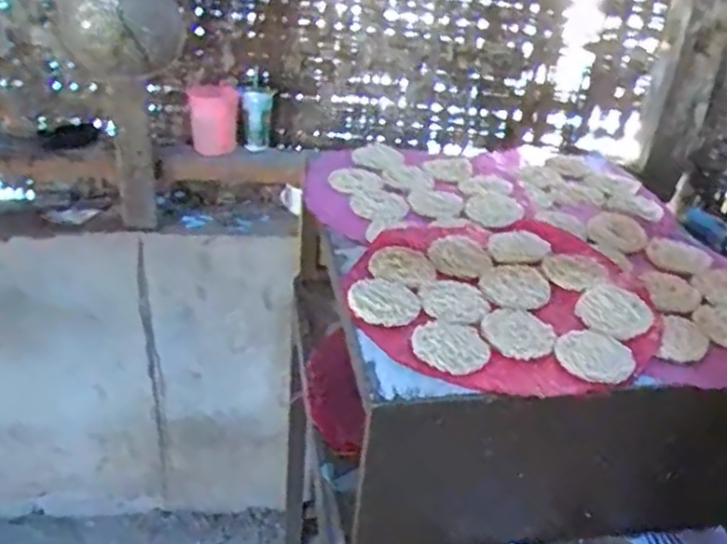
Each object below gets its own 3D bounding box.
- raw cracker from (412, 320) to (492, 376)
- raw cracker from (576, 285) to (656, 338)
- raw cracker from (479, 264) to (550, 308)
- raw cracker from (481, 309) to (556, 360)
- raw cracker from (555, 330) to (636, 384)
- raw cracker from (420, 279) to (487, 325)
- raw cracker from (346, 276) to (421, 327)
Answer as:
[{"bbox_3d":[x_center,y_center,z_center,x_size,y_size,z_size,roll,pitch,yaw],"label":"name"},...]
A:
[{"bbox_3d":[0.093,0.076,0.743,0.079,0.004,0.082,14,33,13],"label":"raw cracker"},{"bbox_3d":[0.290,0.045,0.815,0.079,0.009,0.098,20,35,21],"label":"raw cracker"},{"bbox_3d":[0.182,0.016,0.851,0.079,0.009,0.086,6,32,0],"label":"raw cracker"},{"bbox_3d":[0.168,0.064,0.771,0.070,0.004,0.079,-19,40,-34],"label":"raw cracker"},{"bbox_3d":[0.243,0.088,0.748,0.076,0.006,0.073,2,43,-2],"label":"raw cracker"},{"bbox_3d":[0.105,0.032,0.816,0.074,0.004,0.087,10,32,6],"label":"raw cracker"},{"bbox_3d":[0.023,0.031,0.798,0.078,0.008,0.078,4,32,-3],"label":"raw cracker"}]

